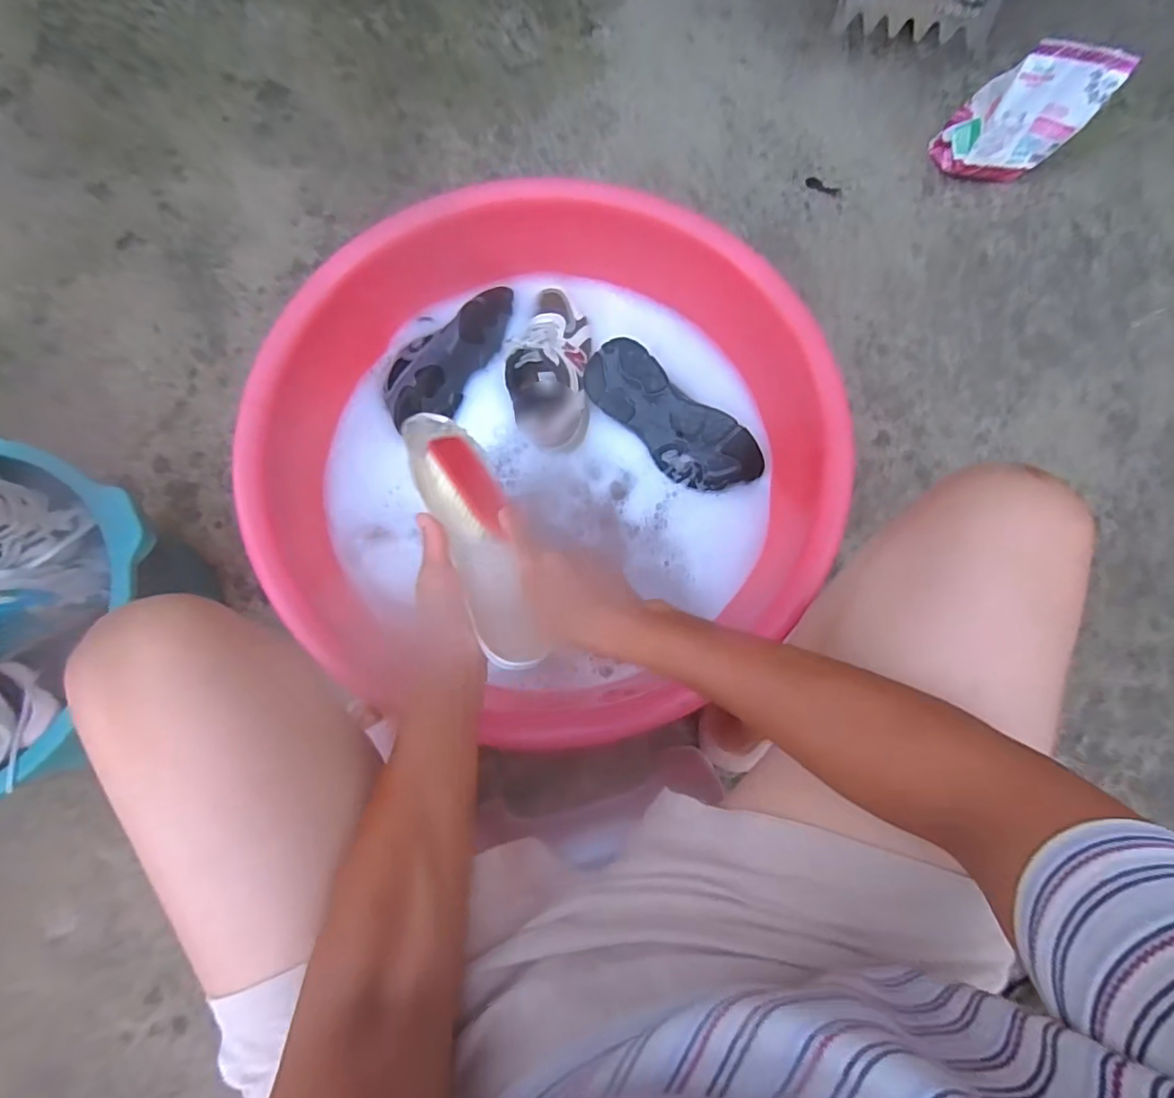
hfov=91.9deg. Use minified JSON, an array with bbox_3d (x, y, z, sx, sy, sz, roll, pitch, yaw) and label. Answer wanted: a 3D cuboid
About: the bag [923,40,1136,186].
[{"bbox_3d":[0.691,-0.697,0.897,0.160,0.206,0.112,5,68,-7],"label":"bag"}]

